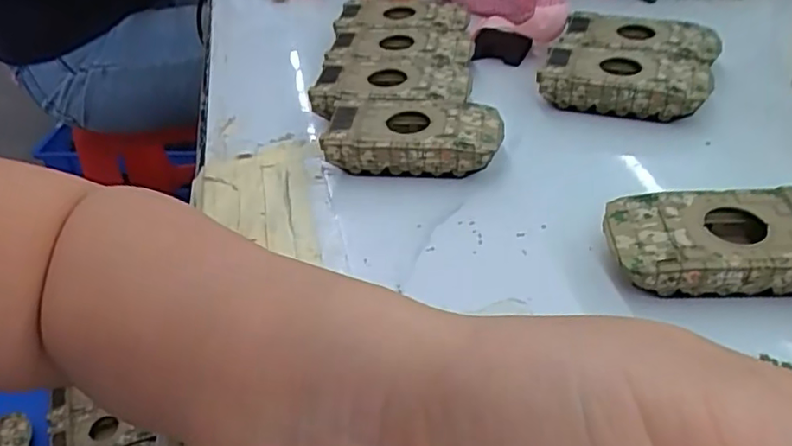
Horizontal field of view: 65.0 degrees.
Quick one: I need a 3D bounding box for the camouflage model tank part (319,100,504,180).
[{"bbox_3d":[0.011,-0.047,0.358,0.095,0.031,0.049,3,41,9],"label":"camouflage model tank part"}]

